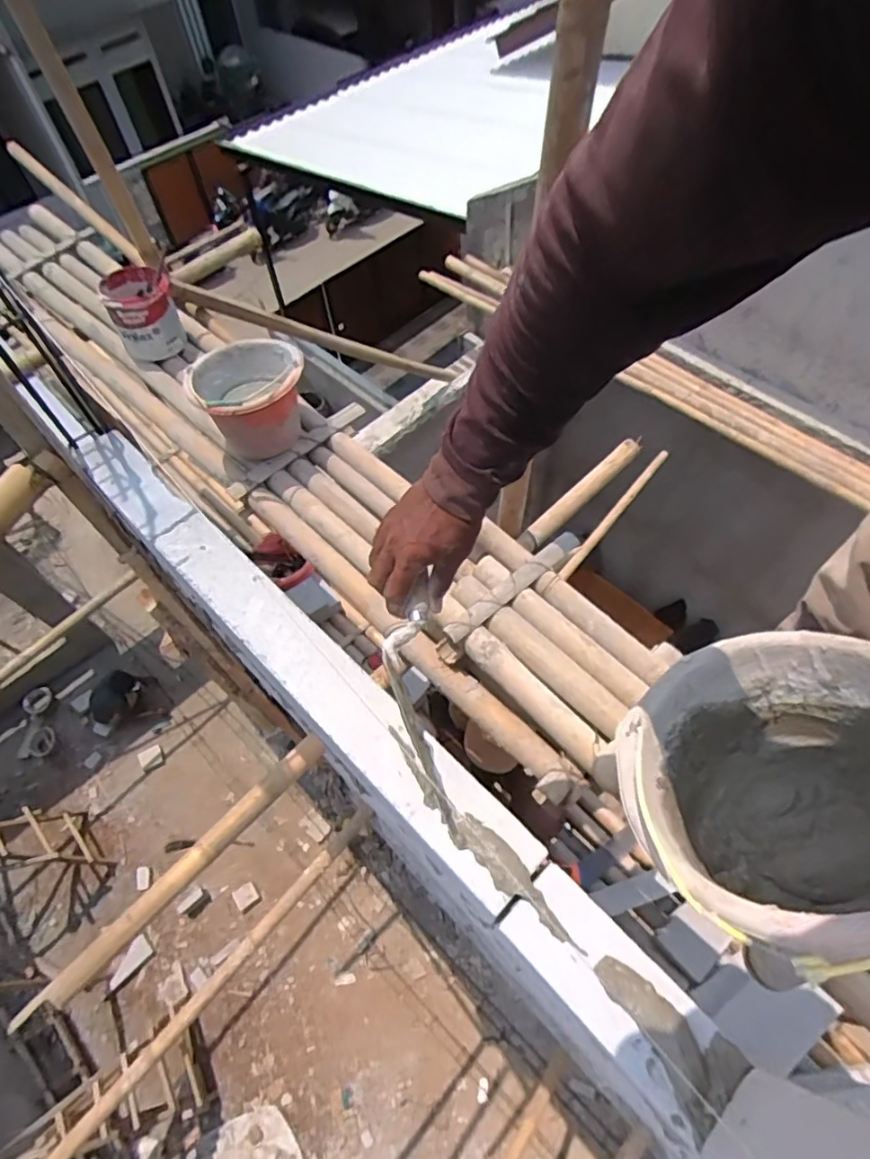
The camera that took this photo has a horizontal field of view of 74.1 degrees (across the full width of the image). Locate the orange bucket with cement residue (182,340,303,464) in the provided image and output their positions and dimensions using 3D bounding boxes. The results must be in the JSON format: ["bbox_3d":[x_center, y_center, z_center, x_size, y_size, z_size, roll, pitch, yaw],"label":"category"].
[{"bbox_3d":[-0.457,-0.459,1.475,0.271,0.243,0.272,-2,58,3],"label":"orange bucket with cement residue"}]

